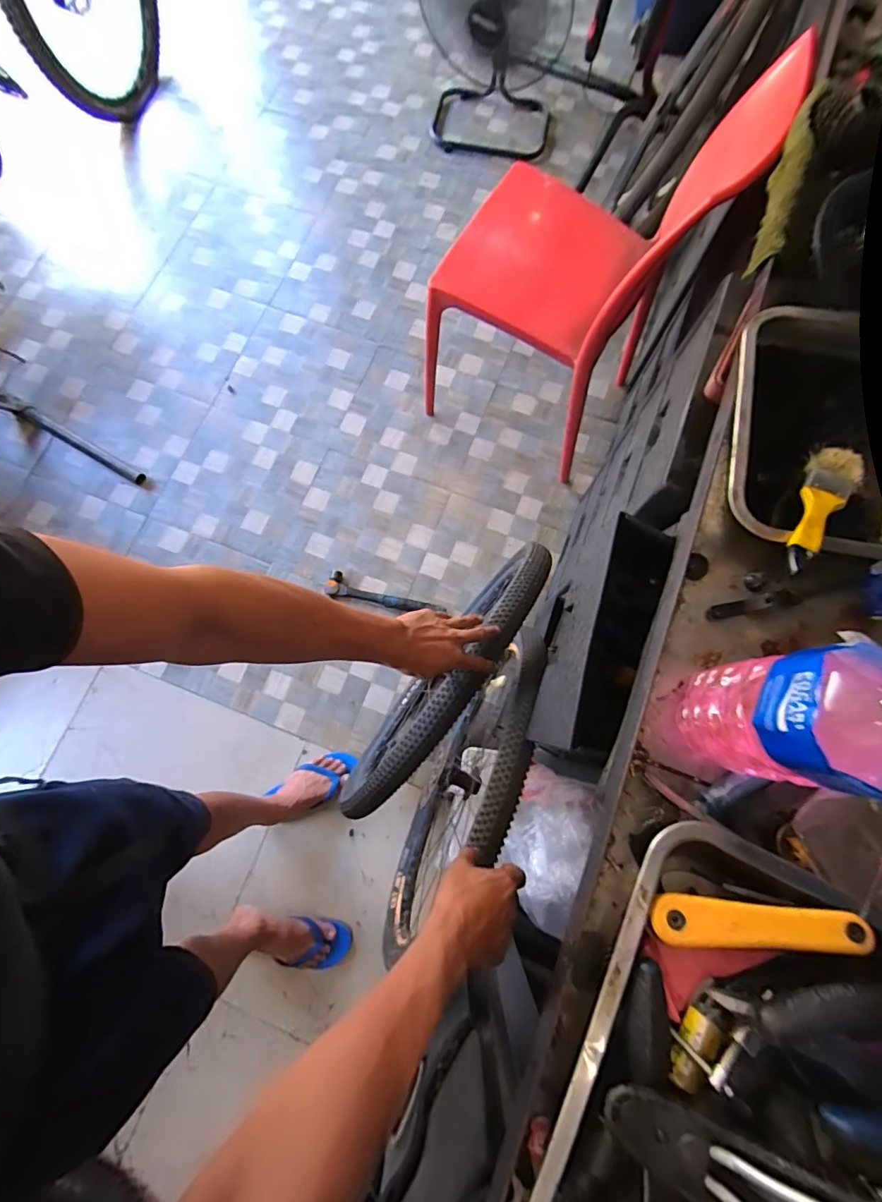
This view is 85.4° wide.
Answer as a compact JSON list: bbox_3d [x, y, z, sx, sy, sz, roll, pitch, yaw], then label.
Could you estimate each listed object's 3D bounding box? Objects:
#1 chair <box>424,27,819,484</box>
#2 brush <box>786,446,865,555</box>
[{"bbox_3d":[0.291,-0.787,1.145,0.510,0.782,0.548,31,79,8],"label":"chair"},{"bbox_3d":[0.354,-0.095,0.446,0.045,0.017,0.142,38,66,7],"label":"brush"}]

